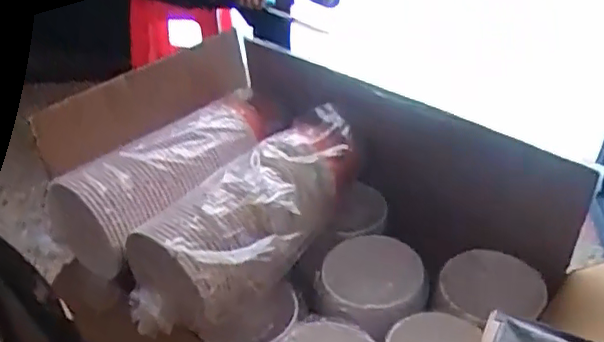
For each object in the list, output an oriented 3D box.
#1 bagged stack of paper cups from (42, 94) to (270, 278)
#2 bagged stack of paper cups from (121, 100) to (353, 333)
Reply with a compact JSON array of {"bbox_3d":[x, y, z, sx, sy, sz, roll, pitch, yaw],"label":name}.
[{"bbox_3d":[-0.184,-0.007,0.950,0.418,0.128,0.134,-29,46,-33],"label":"bagged stack of paper cups"},{"bbox_3d":[-0.071,0.074,0.934,0.174,0.142,0.440,30,46,33],"label":"bagged stack of paper cups"}]

